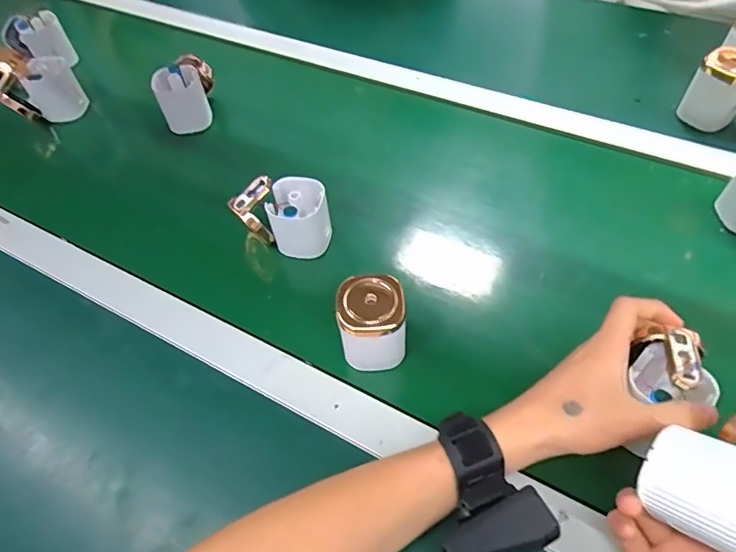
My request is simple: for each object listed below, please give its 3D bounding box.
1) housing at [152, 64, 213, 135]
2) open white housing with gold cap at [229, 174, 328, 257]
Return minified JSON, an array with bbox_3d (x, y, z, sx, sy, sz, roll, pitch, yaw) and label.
[{"bbox_3d":[-0.235,-0.224,0.639,0.058,0.073,0.041,-23,56,-11],"label":"housing"},{"bbox_3d":[-0.086,-0.059,0.515,0.092,0.072,0.052,11,56,13],"label":"open white housing with gold cap"}]

